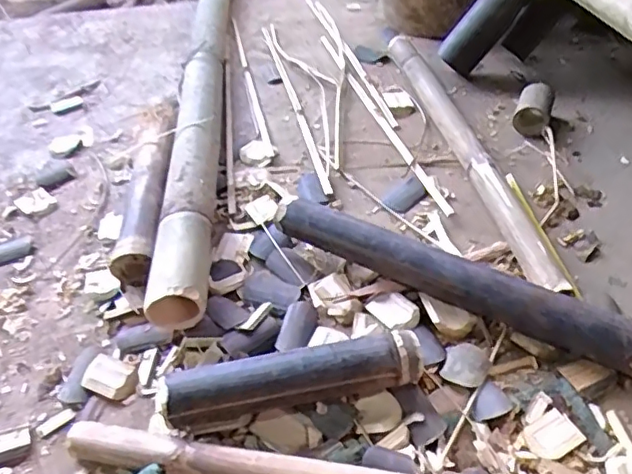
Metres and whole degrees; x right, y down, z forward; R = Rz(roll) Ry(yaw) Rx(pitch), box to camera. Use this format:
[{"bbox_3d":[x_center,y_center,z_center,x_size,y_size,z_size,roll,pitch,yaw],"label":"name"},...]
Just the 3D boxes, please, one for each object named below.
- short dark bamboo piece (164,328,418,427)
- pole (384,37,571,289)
[{"bbox_3d":[-0.020,0.148,0.614,0.261,0.055,0.052,-11,44,-4],"label":"short dark bamboo piece"},{"bbox_3d":[0.225,-0.151,0.912,0.058,0.051,0.646,-11,44,-5],"label":"pole"}]

